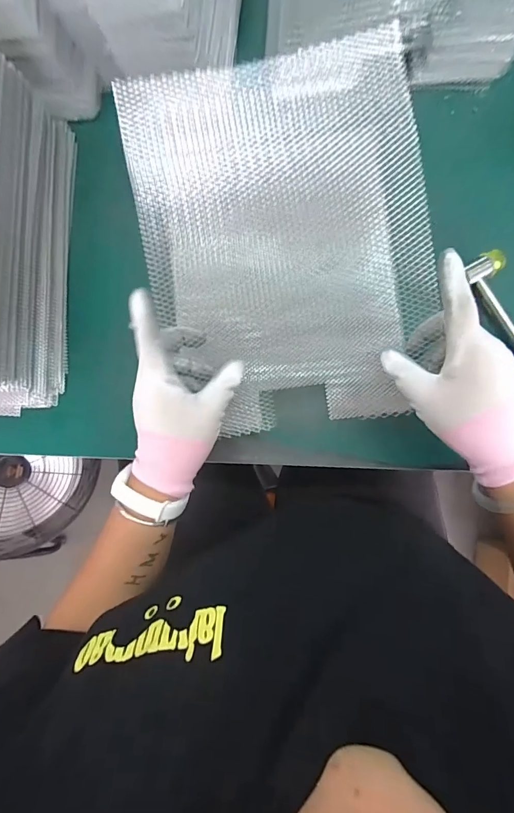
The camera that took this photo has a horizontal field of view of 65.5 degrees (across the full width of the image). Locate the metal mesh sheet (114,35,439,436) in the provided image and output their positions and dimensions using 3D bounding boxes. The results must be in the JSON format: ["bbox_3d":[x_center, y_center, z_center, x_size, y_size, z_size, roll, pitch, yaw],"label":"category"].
[{"bbox_3d":[0.029,-0.138,0.367,0.244,0.046,0.323,-10,104,2],"label":"metal mesh sheet"}]

